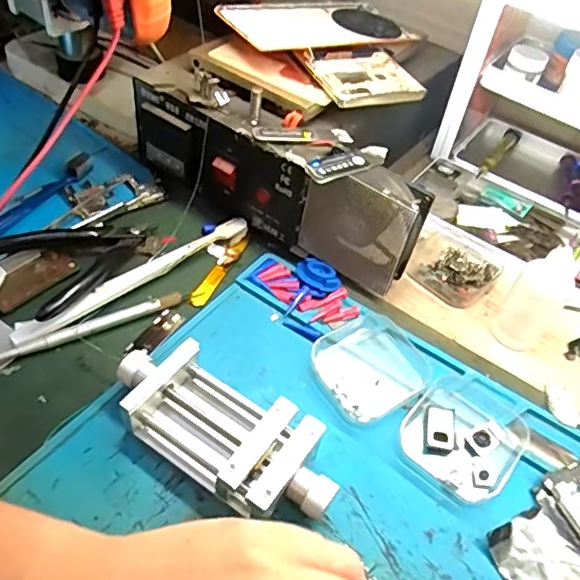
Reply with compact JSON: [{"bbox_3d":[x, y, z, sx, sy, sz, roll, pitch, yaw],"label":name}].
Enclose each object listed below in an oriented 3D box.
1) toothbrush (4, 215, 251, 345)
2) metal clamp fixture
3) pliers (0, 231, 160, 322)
[{"bbox_3d":[-0.105,-0.011,0.398,0.182,0.011,0.019,-31,58,-29],"label":"toothbrush"},{"bbox_3d":[-0.038,0.078,0.309,0.134,0.032,0.059,29,51,18],"label":"metal clamp fixture"},{"bbox_3d":[-0.147,-0.027,0.400,0.071,0.022,0.107,36,54,24],"label":"pliers"}]

